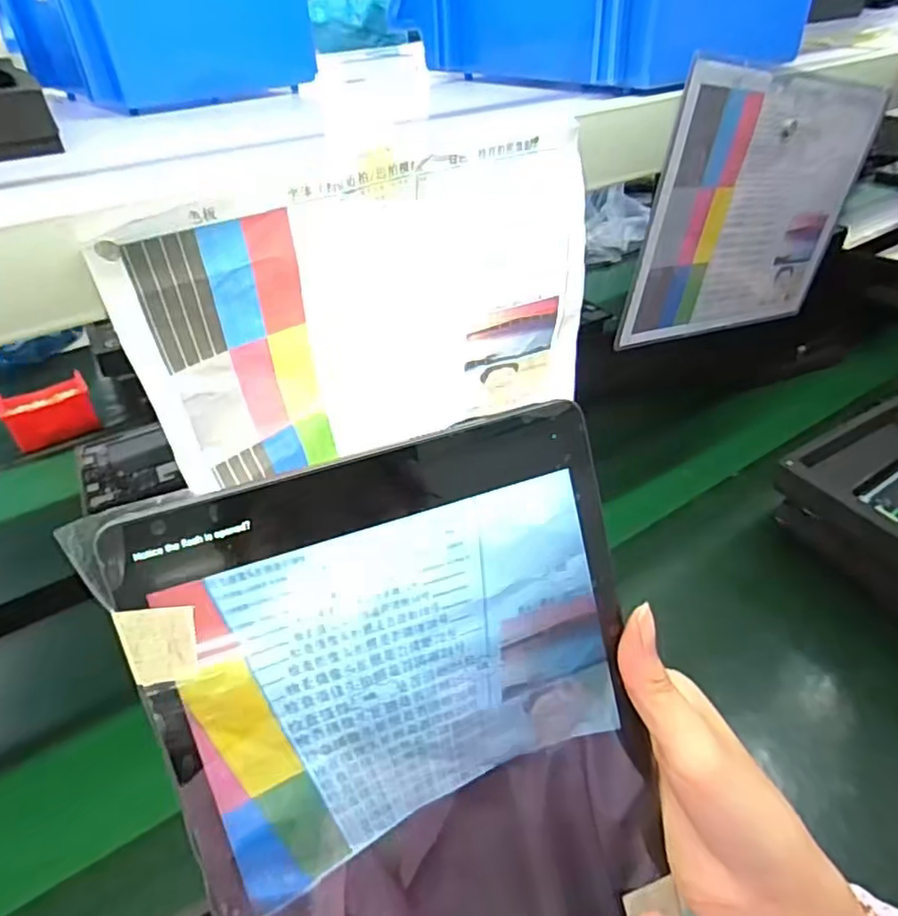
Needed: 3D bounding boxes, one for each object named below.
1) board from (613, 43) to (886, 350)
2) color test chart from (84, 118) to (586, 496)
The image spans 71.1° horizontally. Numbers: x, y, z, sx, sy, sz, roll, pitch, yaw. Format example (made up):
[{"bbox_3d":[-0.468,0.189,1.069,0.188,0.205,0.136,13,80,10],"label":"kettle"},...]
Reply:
[{"bbox_3d":[0.285,-0.218,0.573,0.313,0.220,0.013,-15,43,-32],"label":"board"},{"bbox_3d":[-0.035,-0.079,0.398,0.287,0.190,0.021,-24,45,-21],"label":"color test chart"}]

